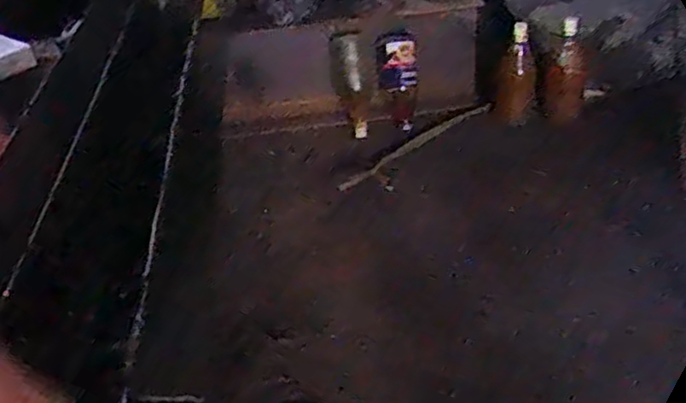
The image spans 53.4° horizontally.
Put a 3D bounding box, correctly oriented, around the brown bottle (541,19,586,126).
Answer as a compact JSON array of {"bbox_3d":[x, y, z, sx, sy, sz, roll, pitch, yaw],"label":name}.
[{"bbox_3d":[0.362,-0.208,1.124,0.069,0.158,0.056,7,-7,20],"label":"brown bottle"}]

